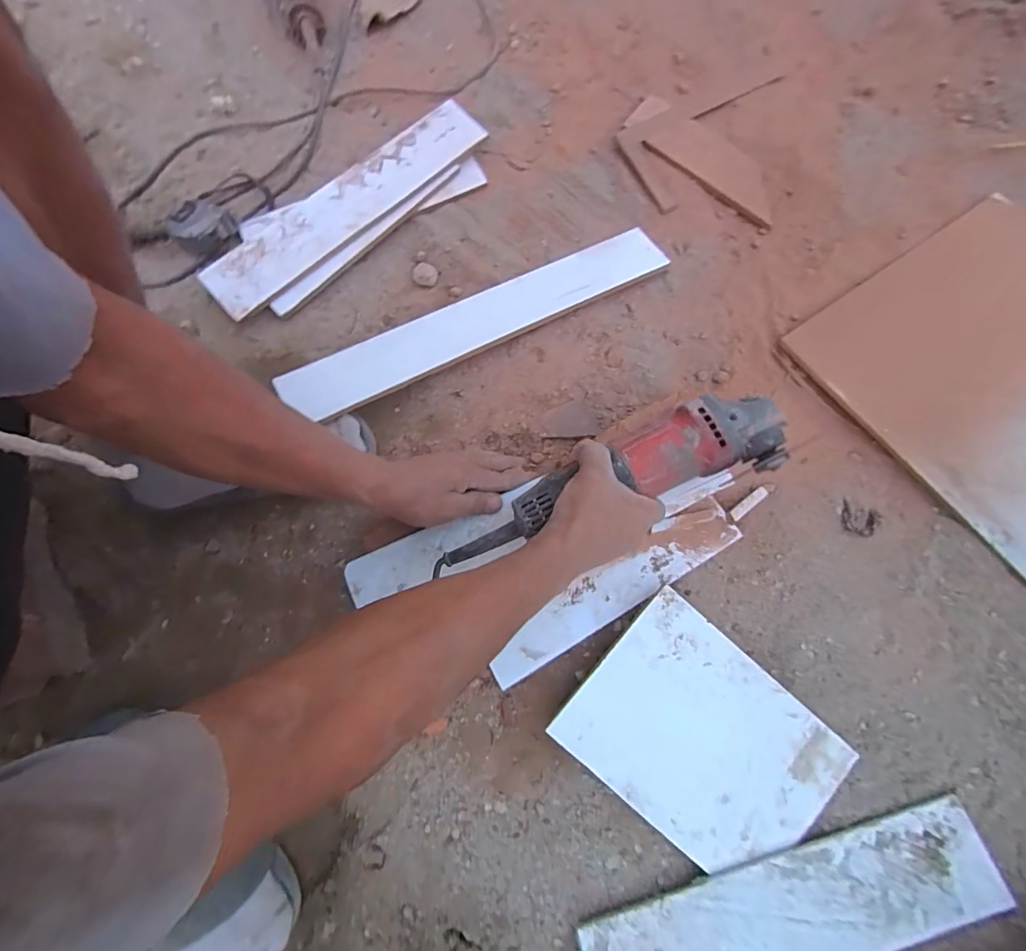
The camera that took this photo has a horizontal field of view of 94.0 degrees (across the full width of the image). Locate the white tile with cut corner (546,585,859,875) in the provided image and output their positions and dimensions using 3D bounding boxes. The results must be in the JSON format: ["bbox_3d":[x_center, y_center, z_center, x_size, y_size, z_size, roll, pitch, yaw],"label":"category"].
[{"bbox_3d":[0.183,0.255,0.458,0.243,0.007,0.176,41,83,3],"label":"white tile with cut corner"}]

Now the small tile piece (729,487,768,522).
[{"bbox_3d":[0.260,0.031,0.528,0.059,0.005,0.012,-33,78,-21],"label":"small tile piece"}]

